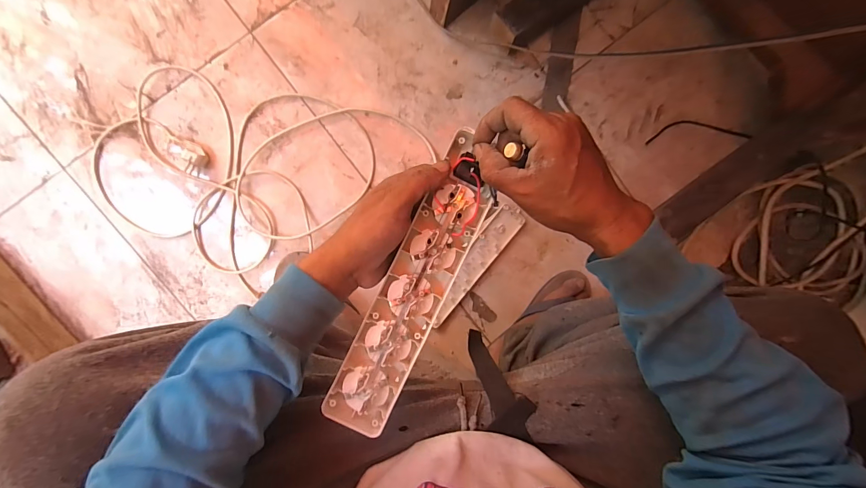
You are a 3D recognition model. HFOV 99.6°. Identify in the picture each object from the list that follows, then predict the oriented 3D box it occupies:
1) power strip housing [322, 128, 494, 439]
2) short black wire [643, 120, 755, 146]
[{"bbox_3d":[-0.014,0.036,0.326,0.056,0.027,0.265,26,88,-6],"label":"power strip housing"},{"bbox_3d":[0.528,-0.226,0.730,0.214,0.019,0.043,-4,92,-6],"label":"short black wire"}]

